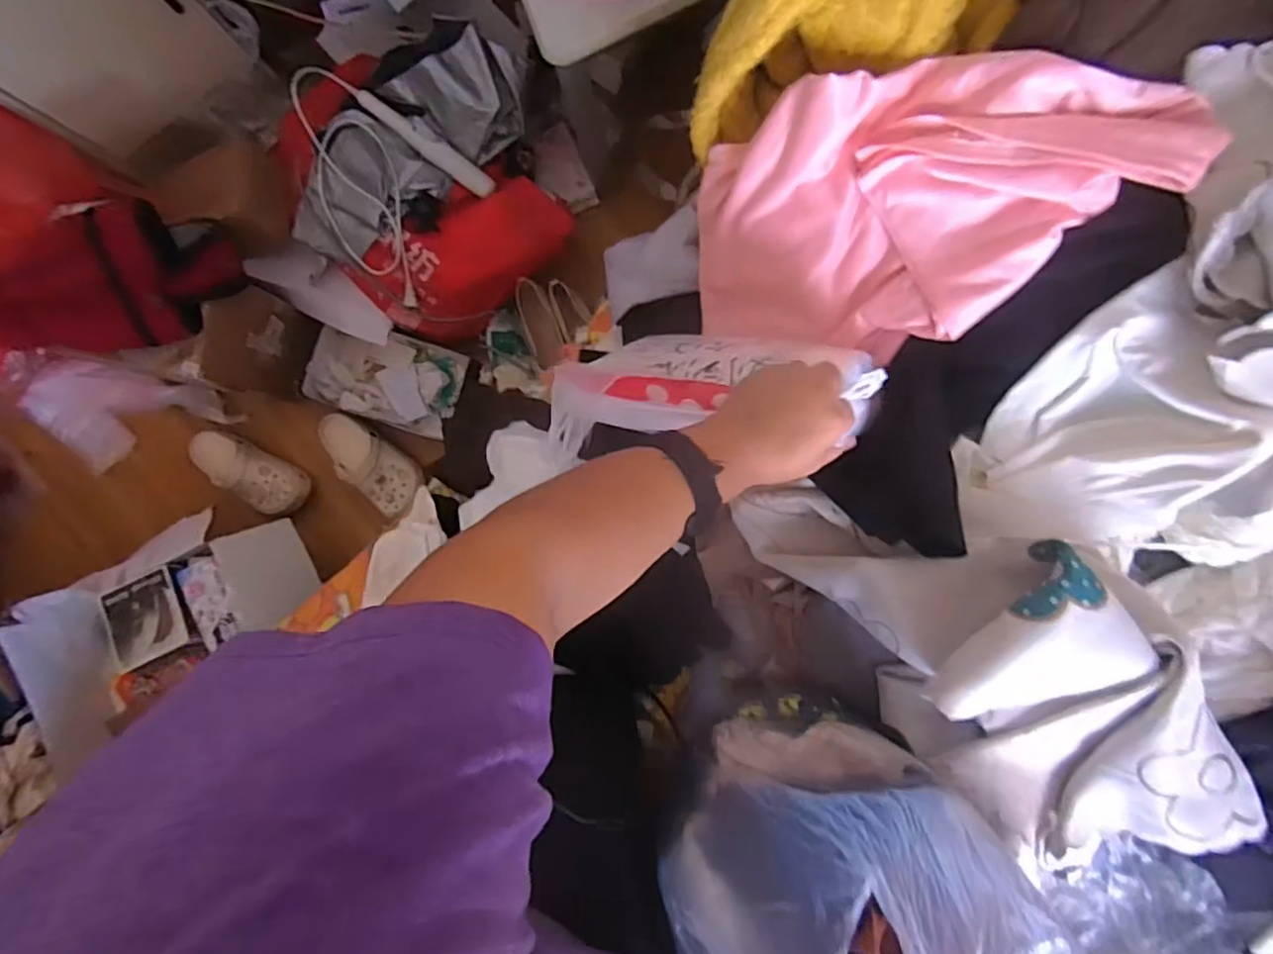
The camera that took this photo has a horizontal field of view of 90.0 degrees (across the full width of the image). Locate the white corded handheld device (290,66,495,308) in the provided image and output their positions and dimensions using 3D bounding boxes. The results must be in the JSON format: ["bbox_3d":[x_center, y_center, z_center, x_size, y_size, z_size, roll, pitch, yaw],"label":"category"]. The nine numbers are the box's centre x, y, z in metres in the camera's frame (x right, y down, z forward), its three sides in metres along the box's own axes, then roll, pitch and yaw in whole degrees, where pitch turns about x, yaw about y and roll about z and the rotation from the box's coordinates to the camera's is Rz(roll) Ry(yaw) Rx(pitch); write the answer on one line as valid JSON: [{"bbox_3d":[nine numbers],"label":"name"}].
[{"bbox_3d":[-0.444,-0.487,1.037,0.334,0.050,0.256,36,99,-15],"label":"white corded handheld device"}]

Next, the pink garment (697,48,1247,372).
[{"bbox_3d":[0.228,-0.209,0.536,0.336,0.178,0.211,-4,88,4],"label":"pink garment"}]

